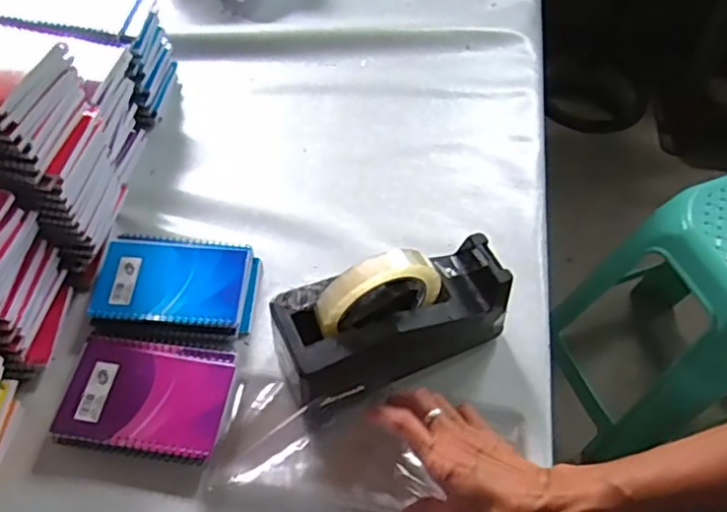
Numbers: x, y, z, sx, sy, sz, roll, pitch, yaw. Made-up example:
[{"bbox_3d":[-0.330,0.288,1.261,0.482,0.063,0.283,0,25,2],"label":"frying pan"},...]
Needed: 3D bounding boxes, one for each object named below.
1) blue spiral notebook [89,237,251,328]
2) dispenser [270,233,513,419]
[{"bbox_3d":[-0.177,0.022,0.567,0.134,0.013,0.092,5,55,0],"label":"blue spiral notebook"},{"bbox_3d":[0.025,0.050,0.512,0.200,0.126,0.079,-19,60,-16],"label":"dispenser"}]

